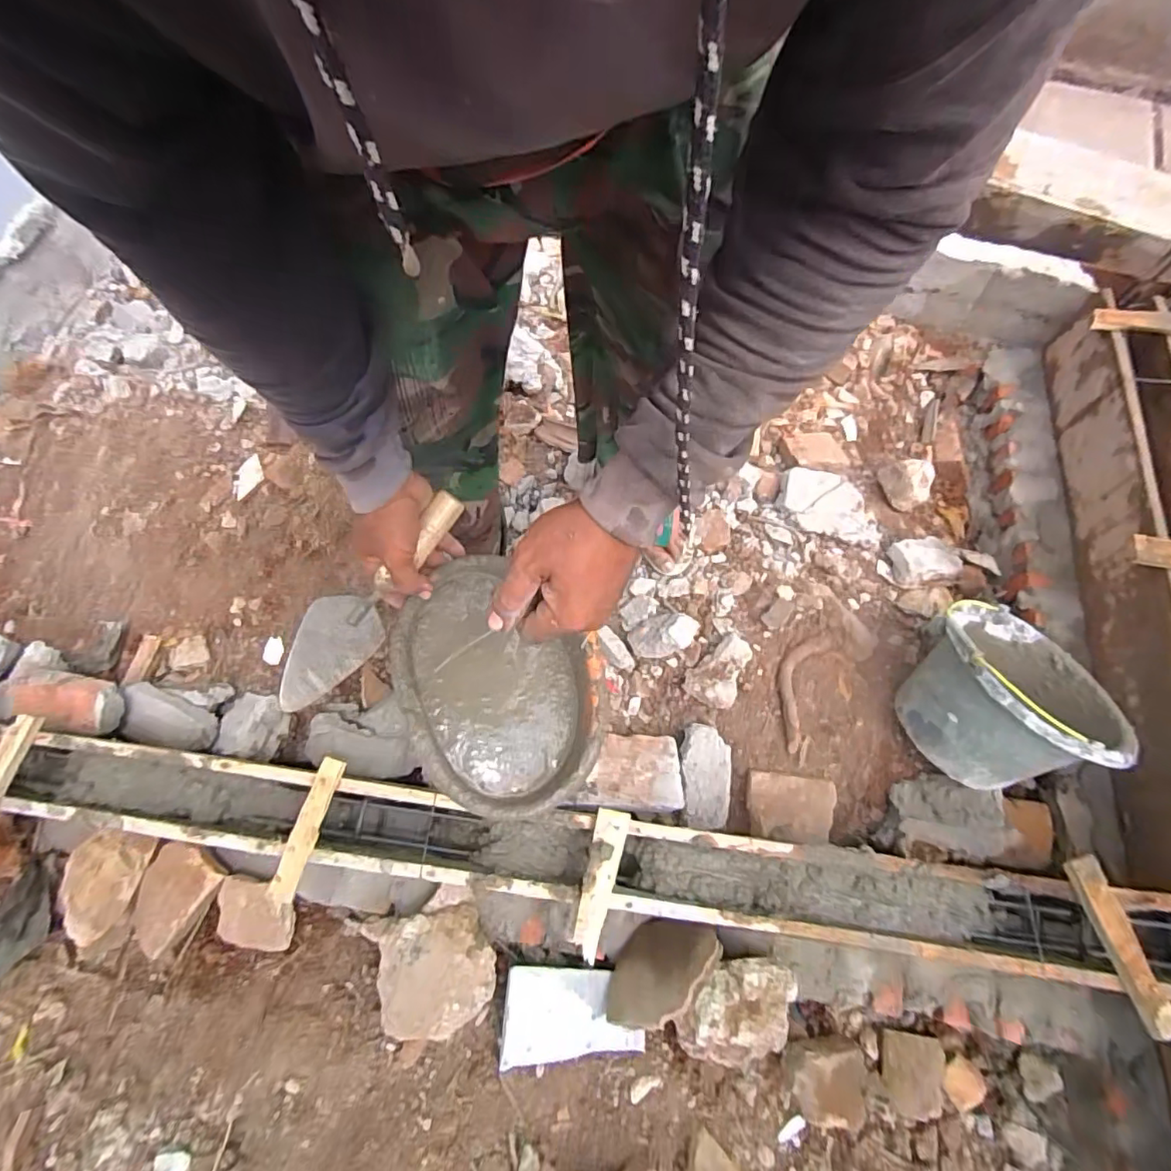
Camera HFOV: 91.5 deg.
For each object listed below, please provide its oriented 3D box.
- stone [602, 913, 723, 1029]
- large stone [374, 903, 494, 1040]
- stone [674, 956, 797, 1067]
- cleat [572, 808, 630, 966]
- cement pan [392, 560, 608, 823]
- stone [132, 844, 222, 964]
[{"bbox_3d":[0.101,0.537,0.791,0.017,0.171,0.128,41,44,-26],"label":"stone"},{"bbox_3d":[-0.212,0.553,0.811,0.153,0.070,0.160,-10,68,-4],"label":"large stone"},{"bbox_3d":[0.206,0.595,0.801,0.150,0.140,0.152,9,68,4],"label":"stone"},{"bbox_3d":[0.017,0.376,0.725,0.041,0.021,0.172,14,68,6],"label":"cleat"},{"bbox_3d":[-0.092,0.098,0.610,0.203,0.080,0.280,-16,77,-25],"label":"cement pan"},{"bbox_3d":[-0.632,0.470,0.883,0.100,0.054,0.150,38,81,8],"label":"stone"}]

